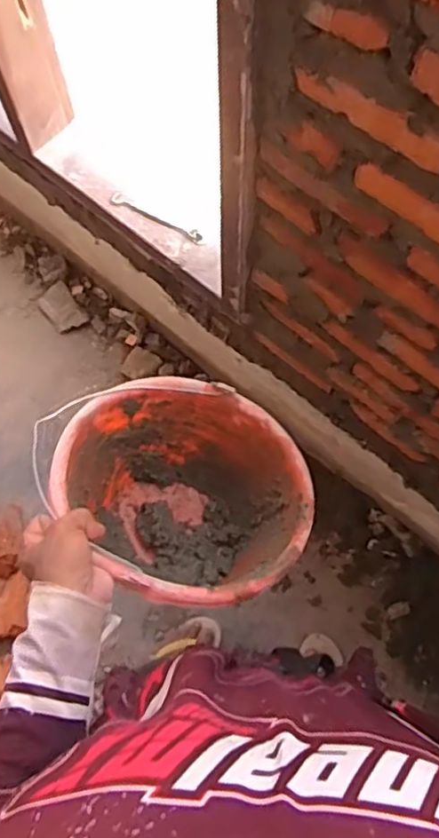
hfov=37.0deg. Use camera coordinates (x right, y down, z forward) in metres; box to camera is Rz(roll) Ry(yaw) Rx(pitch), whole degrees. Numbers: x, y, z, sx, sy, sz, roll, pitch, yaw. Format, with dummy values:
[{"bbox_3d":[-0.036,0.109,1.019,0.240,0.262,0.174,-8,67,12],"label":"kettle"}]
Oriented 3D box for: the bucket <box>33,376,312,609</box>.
[{"bbox_3d":[-0.050,0.109,0.721,0.228,0.216,0.251,-36,71,-30],"label":"bucket"}]

